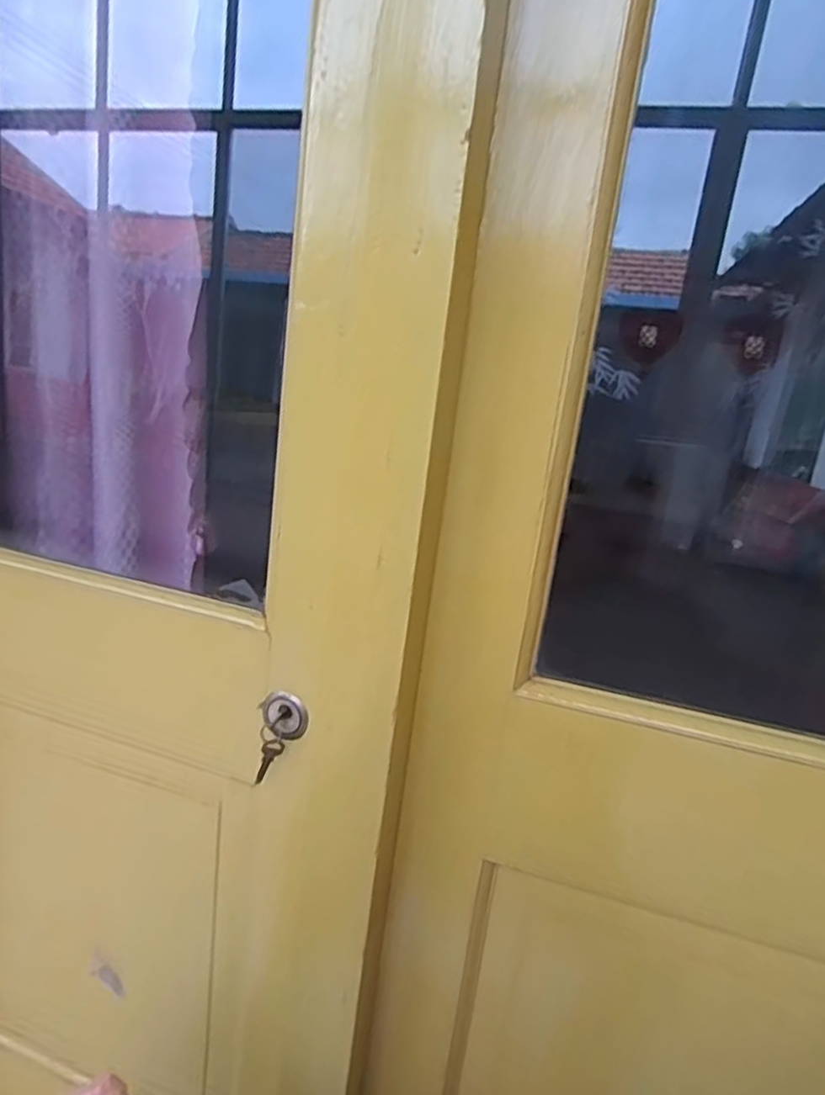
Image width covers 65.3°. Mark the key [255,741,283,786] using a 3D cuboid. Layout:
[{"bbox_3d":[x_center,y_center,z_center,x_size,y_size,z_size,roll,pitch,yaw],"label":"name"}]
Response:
[{"bbox_3d":[-0.131,0.194,0.580,0.018,0.043,0.006,23,5,-16],"label":"key"}]

